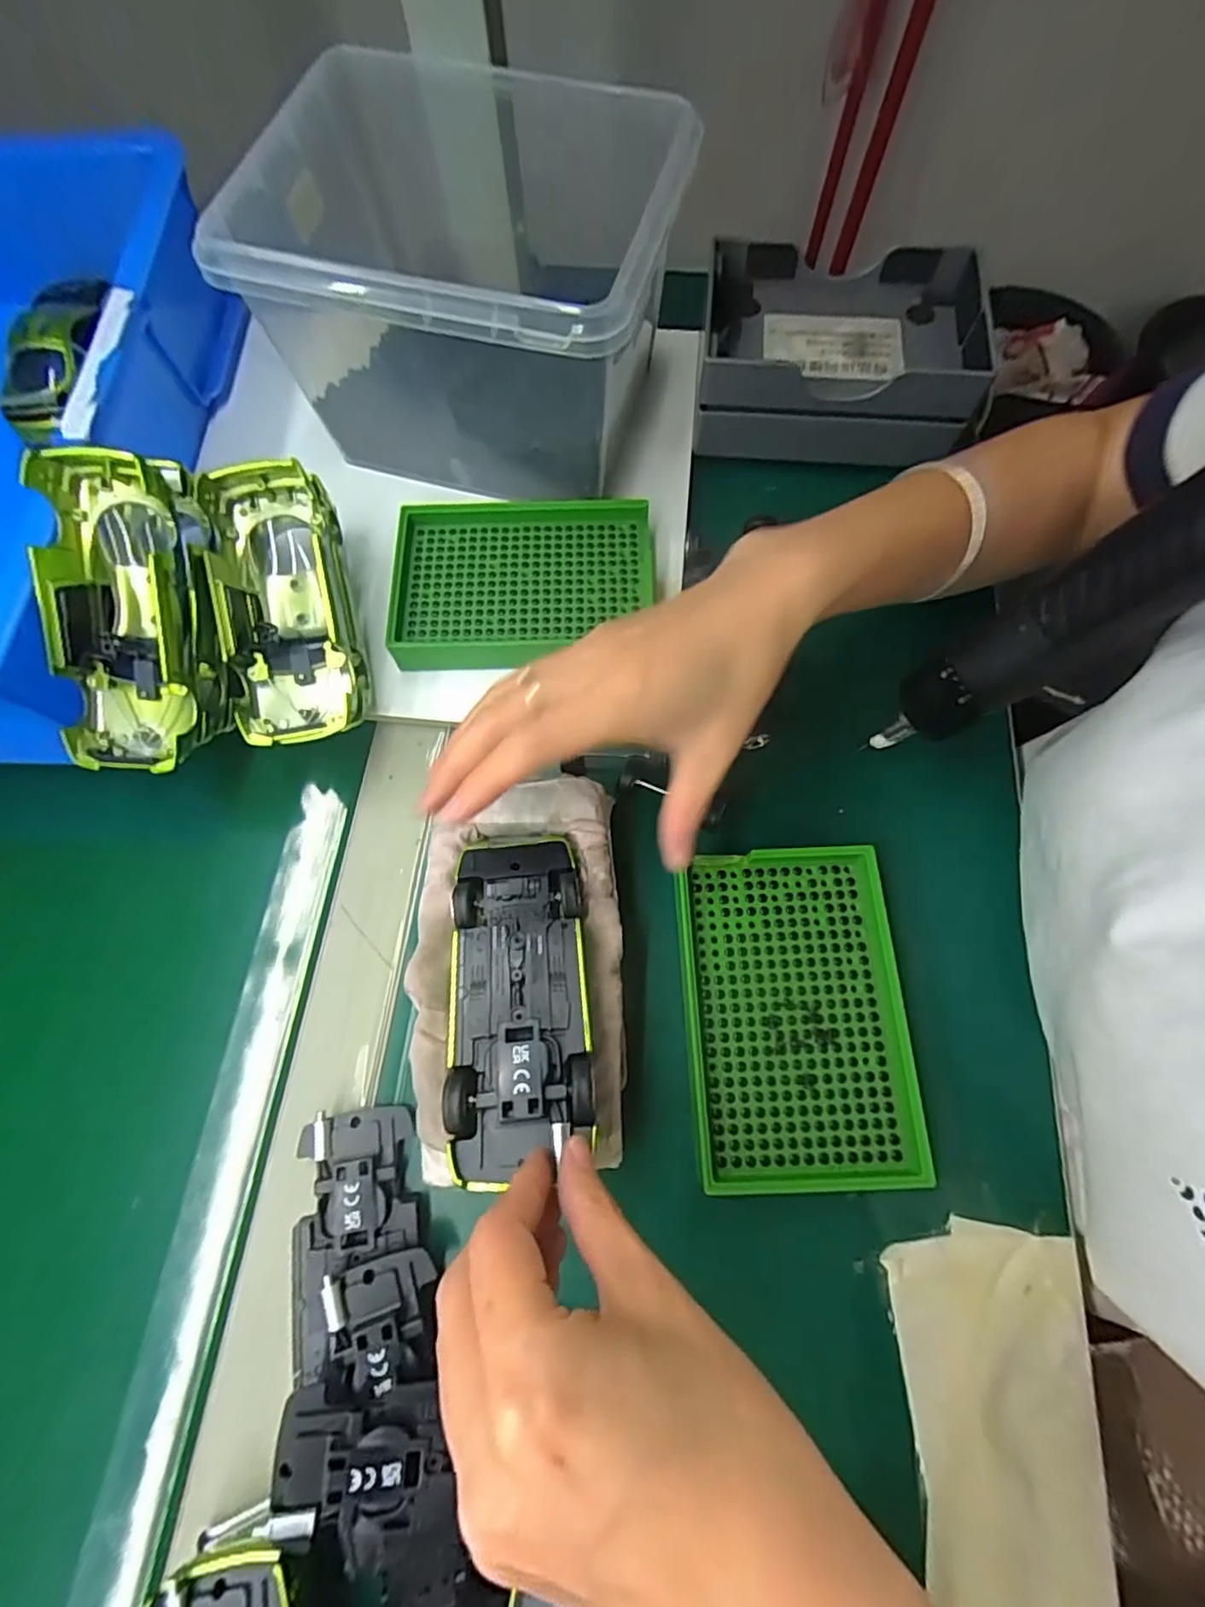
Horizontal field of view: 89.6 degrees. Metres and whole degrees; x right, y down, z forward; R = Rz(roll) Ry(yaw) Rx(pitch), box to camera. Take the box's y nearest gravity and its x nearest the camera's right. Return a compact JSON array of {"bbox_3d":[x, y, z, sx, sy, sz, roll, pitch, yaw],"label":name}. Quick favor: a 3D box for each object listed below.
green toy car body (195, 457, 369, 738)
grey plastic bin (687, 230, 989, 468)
[{"bbox_3d":[-0.155,-0.095,0.303,0.052,0.042,0.132,-12,86,-3],"label":"green toy car body"},{"bbox_3d":[0.137,-0.264,0.366,0.153,0.072,0.102,6,71,3],"label":"grey plastic bin"}]

